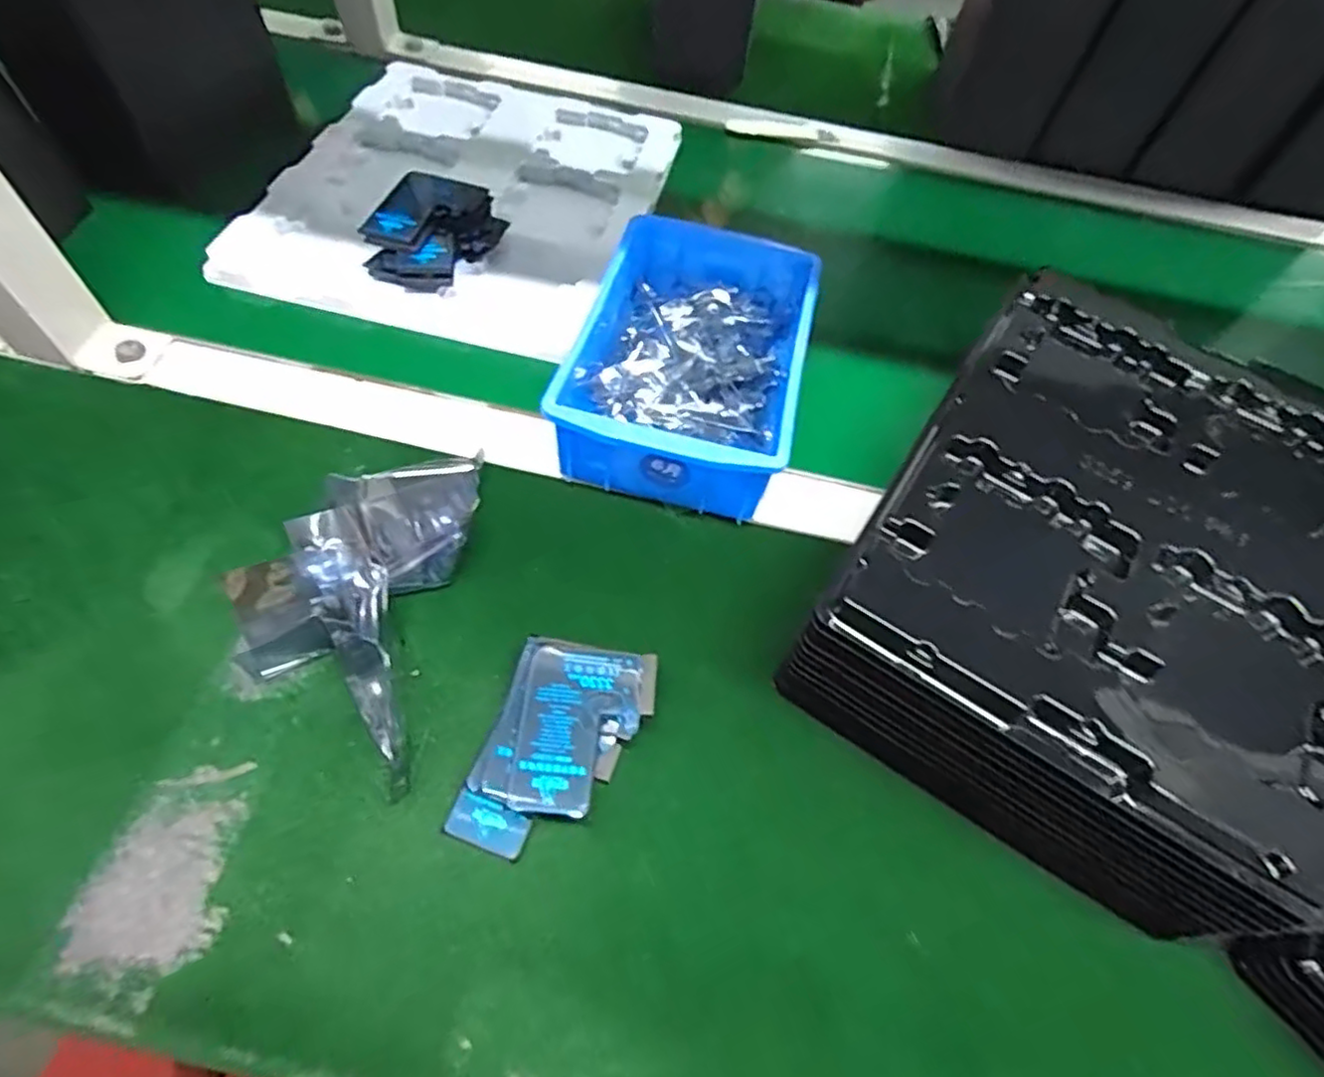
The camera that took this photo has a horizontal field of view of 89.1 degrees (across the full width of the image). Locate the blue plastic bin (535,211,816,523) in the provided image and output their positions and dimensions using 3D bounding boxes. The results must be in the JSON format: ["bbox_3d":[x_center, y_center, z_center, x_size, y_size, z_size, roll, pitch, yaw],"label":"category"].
[{"bbox_3d":[0.018,-0.115,0.421,0.133,0.066,0.201,14,58,2],"label":"blue plastic bin"}]

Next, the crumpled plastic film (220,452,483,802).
[{"bbox_3d":[-0.151,0.018,0.337,0.089,0.040,0.175,9,58,-1],"label":"crumpled plastic film"}]

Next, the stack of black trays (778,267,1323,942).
[{"bbox_3d":[0.222,0.014,0.339,0.212,0.092,0.274,33,61,14],"label":"stack of black trays"}]

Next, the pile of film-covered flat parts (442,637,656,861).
[{"bbox_3d":[-0.047,0.095,0.309,0.064,0.025,0.096,18,59,5],"label":"pile of film-covered flat parts"}]

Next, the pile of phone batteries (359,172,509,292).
[{"bbox_3d":[-0.160,-0.211,0.473,0.079,0.056,0.085,10,58,0],"label":"pile of phone batteries"}]

